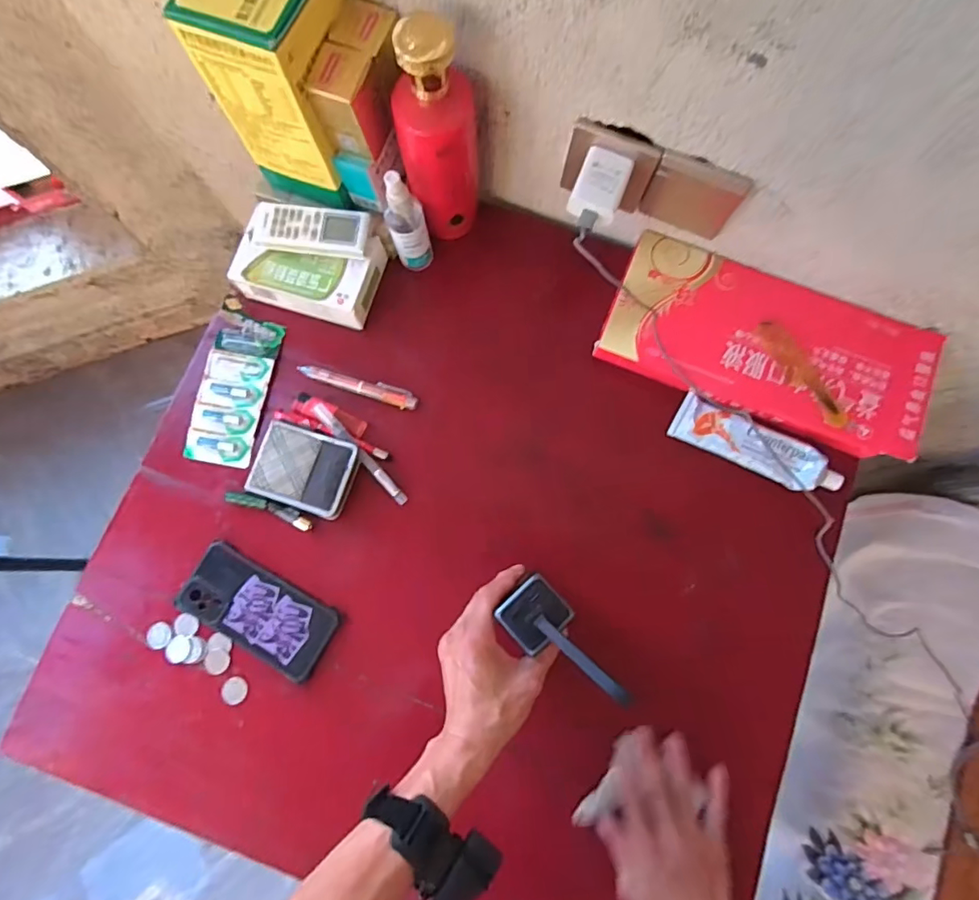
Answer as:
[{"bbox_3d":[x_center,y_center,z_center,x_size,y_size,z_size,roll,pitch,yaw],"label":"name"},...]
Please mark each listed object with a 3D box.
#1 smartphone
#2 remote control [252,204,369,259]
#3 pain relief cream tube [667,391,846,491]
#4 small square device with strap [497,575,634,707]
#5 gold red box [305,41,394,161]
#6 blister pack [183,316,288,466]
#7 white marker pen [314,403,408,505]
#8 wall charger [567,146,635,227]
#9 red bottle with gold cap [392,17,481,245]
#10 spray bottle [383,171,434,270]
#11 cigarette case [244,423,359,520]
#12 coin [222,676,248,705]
[{"bbox_3d":[-0.238,0.165,0.542,0.157,0.010,0.083,30,81,5],"label":"smartphone"},{"bbox_3d":[-0.191,-0.236,0.564,0.120,0.019,0.048,4,80,1],"label":"remote control"},{"bbox_3d":[0.286,-0.003,0.567,0.173,0.032,0.052,28,81,5],"label":"pain relief cream tube"},{"bbox_3d":[0.056,0.143,0.389,0.050,0.121,0.034,-50,119,-8],"label":"small square device with strap"},{"bbox_3d":[-0.125,-0.315,0.483,0.047,0.079,0.050,21,80,4],"label":"gold red box"},{"bbox_3d":[-0.287,-0.067,0.588,0.074,0.011,0.165,9,80,2],"label":"blister pack"},{"bbox_3d":[-0.140,0.004,0.568,0.012,0.012,0.142,-42,82,-7],"label":"white marker pen"},{"bbox_3d":[0.105,-0.250,0.495,0.045,0.023,0.062,21,80,4],"label":"wall charger"},{"bbox_3d":[-0.048,-0.293,0.503,0.071,0.206,0.062,0,80,0],"label":"red bottle with gold cap"},{"bbox_3d":[-0.085,-0.233,0.549,0.039,0.138,0.028,-15,80,-3],"label":"spray bottle"},{"bbox_3d":[-0.197,0.020,0.561,0.104,0.020,0.082,18,80,3],"label":"cigarette case"},{"bbox_3d":[-0.259,0.245,0.532,0.025,0.004,0.025,0,80,0],"label":"coin"}]

